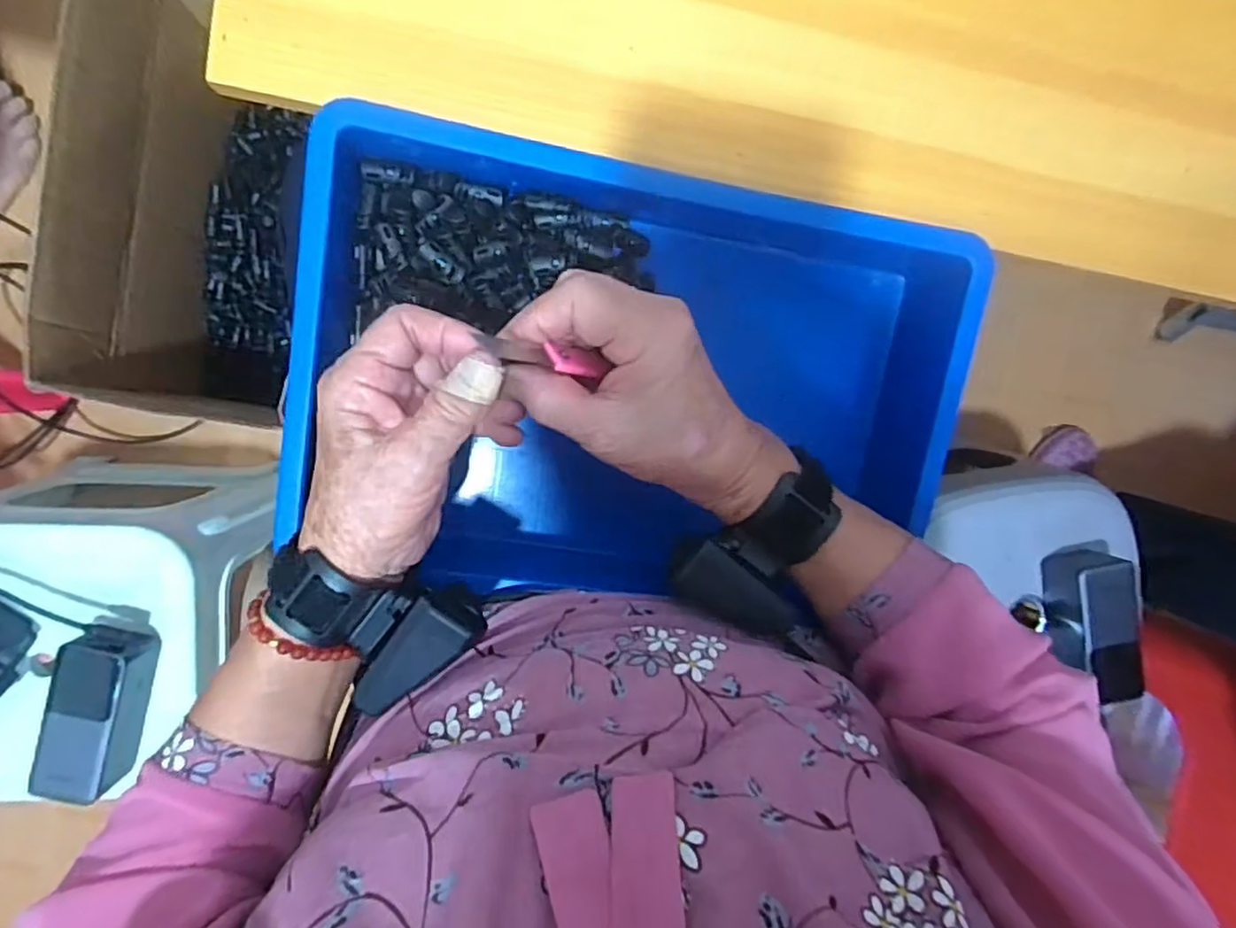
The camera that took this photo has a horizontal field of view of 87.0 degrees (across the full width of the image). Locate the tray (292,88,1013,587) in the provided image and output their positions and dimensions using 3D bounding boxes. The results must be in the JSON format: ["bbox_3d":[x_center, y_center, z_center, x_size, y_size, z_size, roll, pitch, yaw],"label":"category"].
[{"bbox_3d":[0.014,-0.047,0.393,0.389,0.090,0.247,6,95,-8],"label":"tray"}]

